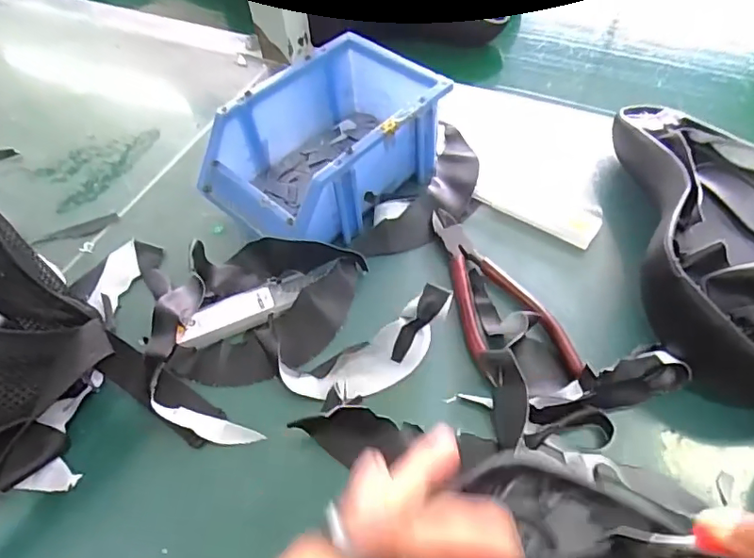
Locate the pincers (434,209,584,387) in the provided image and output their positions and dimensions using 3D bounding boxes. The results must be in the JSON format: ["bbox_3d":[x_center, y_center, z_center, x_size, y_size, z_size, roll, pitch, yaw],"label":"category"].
[{"bbox_3d":[0.081,0.004,0.381,0.063,0.017,0.155,-14,53,-6],"label":"pincers"}]

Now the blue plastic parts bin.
[{"bbox_3d":[-0.041,-0.103,0.432,0.173,0.076,0.118,-40,59,-23],"label":"blue plastic parts bin"}]

